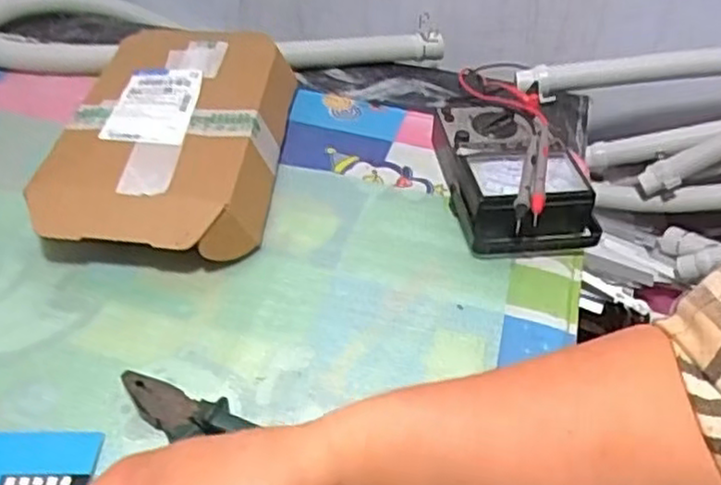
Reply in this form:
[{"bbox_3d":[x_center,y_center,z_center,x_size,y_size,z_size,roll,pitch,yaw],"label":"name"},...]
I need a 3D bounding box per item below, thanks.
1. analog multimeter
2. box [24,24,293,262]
[{"bbox_3d":[0.142,-0.076,0.693,0.120,0.053,0.210,-4,45,-7],"label":"analog multimeter"},{"bbox_3d":[-0.181,-0.105,0.702,0.201,0.056,0.317,4,44,1],"label":"box"}]

